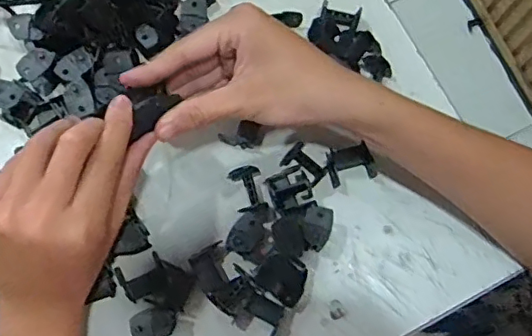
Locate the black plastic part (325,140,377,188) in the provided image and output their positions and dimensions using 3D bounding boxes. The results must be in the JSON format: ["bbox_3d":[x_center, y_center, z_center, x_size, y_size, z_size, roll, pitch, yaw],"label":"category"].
[{"bbox_3d":[0.063,-0.005,0.416,0.035,0.024,0.028,-17,77,-5],"label":"black plastic part"}]

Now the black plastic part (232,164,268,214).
[{"bbox_3d":[-0.012,0.014,0.411,0.021,0.016,0.036,-12,77,-4],"label":"black plastic part"}]

